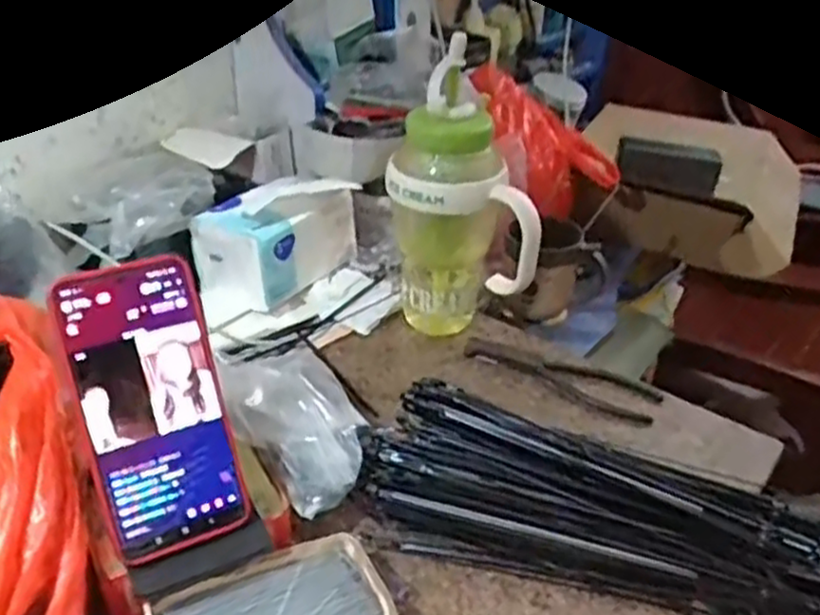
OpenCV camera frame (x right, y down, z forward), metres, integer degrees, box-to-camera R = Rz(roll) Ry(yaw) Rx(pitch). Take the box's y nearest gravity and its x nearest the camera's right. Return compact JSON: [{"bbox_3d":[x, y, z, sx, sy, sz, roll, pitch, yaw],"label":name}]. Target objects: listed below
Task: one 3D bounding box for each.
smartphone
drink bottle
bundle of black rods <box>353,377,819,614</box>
[{"bbox_3d":[-0.145,0.057,0.433,0.079,0.163,0.010,-16,6,-24],"label":"smartphone"},{"bbox_3d":[0.051,-0.085,0.686,0.132,0.255,0.090,5,32,7],"label":"drink bottle"},{"bbox_3d":[0.151,0.138,0.522,0.376,0.052,0.124,9,33,15],"label":"bundle of black rods"}]

